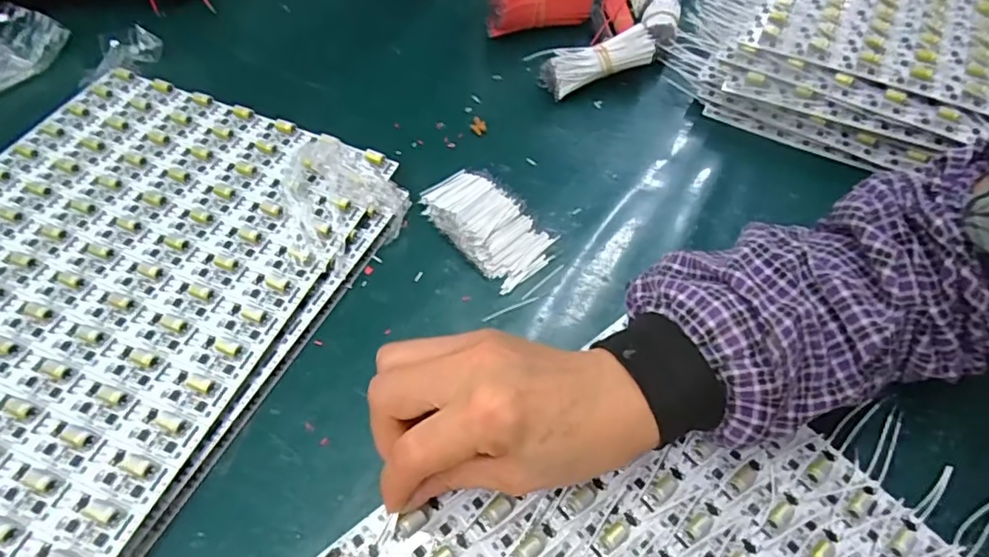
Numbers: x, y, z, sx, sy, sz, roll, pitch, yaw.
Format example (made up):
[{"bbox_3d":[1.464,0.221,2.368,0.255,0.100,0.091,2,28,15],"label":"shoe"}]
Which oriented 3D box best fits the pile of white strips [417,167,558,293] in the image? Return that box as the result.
[{"bbox_3d":[-0.007,-0.038,0.385,0.052,0.013,0.096,-38,65,-25],"label":"pile of white strips"}]

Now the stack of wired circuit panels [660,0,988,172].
[{"bbox_3d":[0.331,-0.219,0.491,0.283,0.065,0.311,27,59,16],"label":"stack of wired circuit panels"}]

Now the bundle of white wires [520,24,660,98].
[{"bbox_3d":[0.078,-0.175,0.469,0.092,0.037,0.033,-15,57,-12],"label":"bundle of white wires"}]

